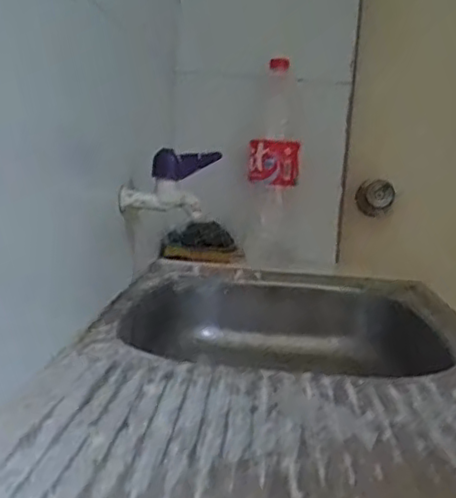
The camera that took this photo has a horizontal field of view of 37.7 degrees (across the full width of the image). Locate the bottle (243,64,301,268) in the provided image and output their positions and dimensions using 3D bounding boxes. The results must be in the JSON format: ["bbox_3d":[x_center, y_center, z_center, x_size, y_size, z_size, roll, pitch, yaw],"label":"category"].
[{"bbox_3d":[0.076,-0.129,1.088,0.083,0.319,0.099,4,9,3],"label":"bottle"}]

